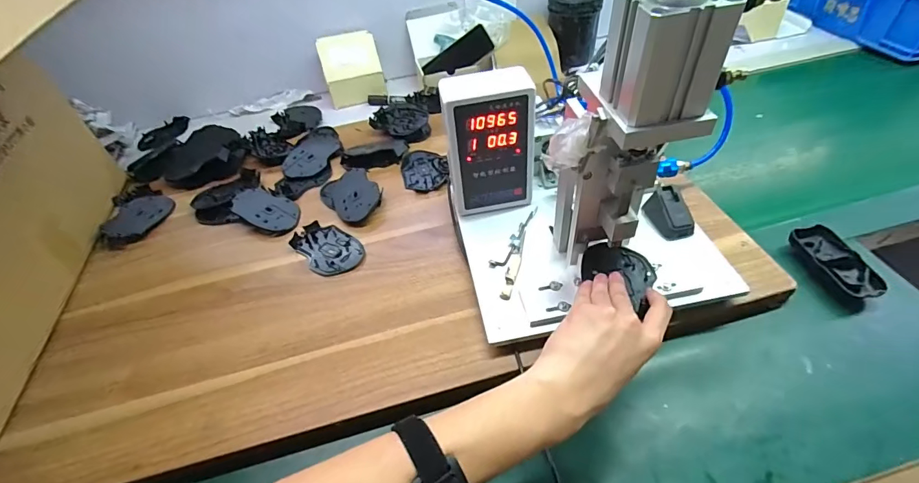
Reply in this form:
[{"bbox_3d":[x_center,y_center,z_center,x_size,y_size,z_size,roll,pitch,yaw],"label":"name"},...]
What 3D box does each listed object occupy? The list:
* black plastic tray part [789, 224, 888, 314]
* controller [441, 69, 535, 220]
[{"bbox_3d":[0.473,0.031,0.535,0.047,0.032,0.109,-12,48,-4],"label":"black plastic tray part"},{"bbox_3d":[0.037,-0.128,0.561,0.112,0.176,0.069,-9,47,-1],"label":"controller"}]

